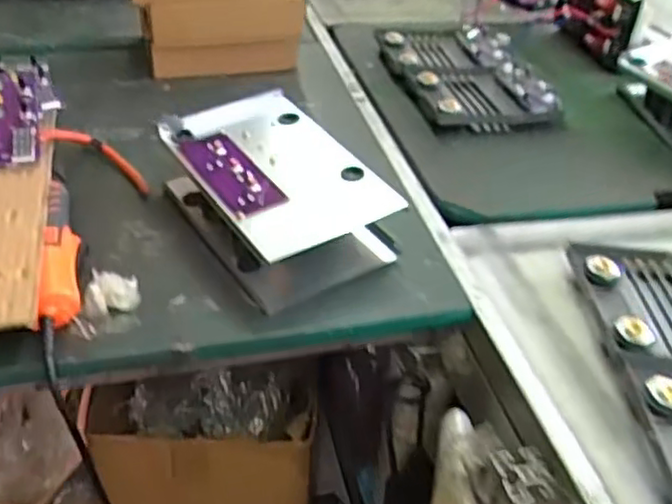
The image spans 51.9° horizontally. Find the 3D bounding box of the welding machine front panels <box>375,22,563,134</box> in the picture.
[{"bbox_3d":[0.185,-0.268,1.027,0.213,0.045,0.313,-1,37,-10],"label":"welding machine front panels"}]

